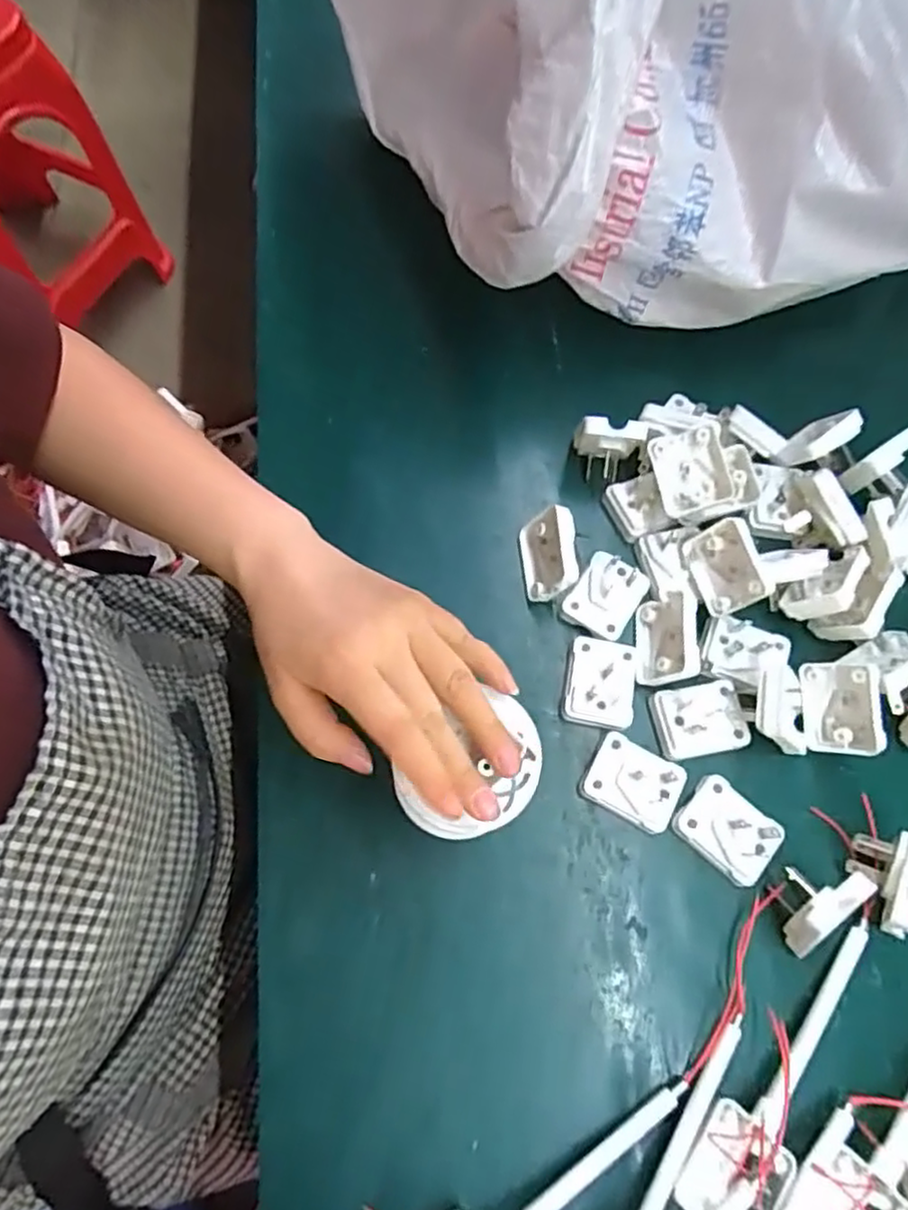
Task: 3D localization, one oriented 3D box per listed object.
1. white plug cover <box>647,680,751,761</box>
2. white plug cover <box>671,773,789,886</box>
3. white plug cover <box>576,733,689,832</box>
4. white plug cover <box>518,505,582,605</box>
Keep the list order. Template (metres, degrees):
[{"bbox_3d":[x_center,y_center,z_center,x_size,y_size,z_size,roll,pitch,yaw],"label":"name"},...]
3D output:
[{"bbox_3d":[0.135,0.062,0.375,0.048,0.018,0.038,-10,70,-6],"label":"white plug cover"},{"bbox_3d":[0.142,0.116,0.353,0.048,0.019,0.036,43,73,13],"label":"white plug cover"},{"bbox_3d":[0.094,0.094,0.360,0.048,0.011,0.038,28,82,15],"label":"white plug cover"},{"bbox_3d":[0.054,-0.029,0.393,0.027,0.033,0.048,-3,69,-3],"label":"white plug cover"}]

